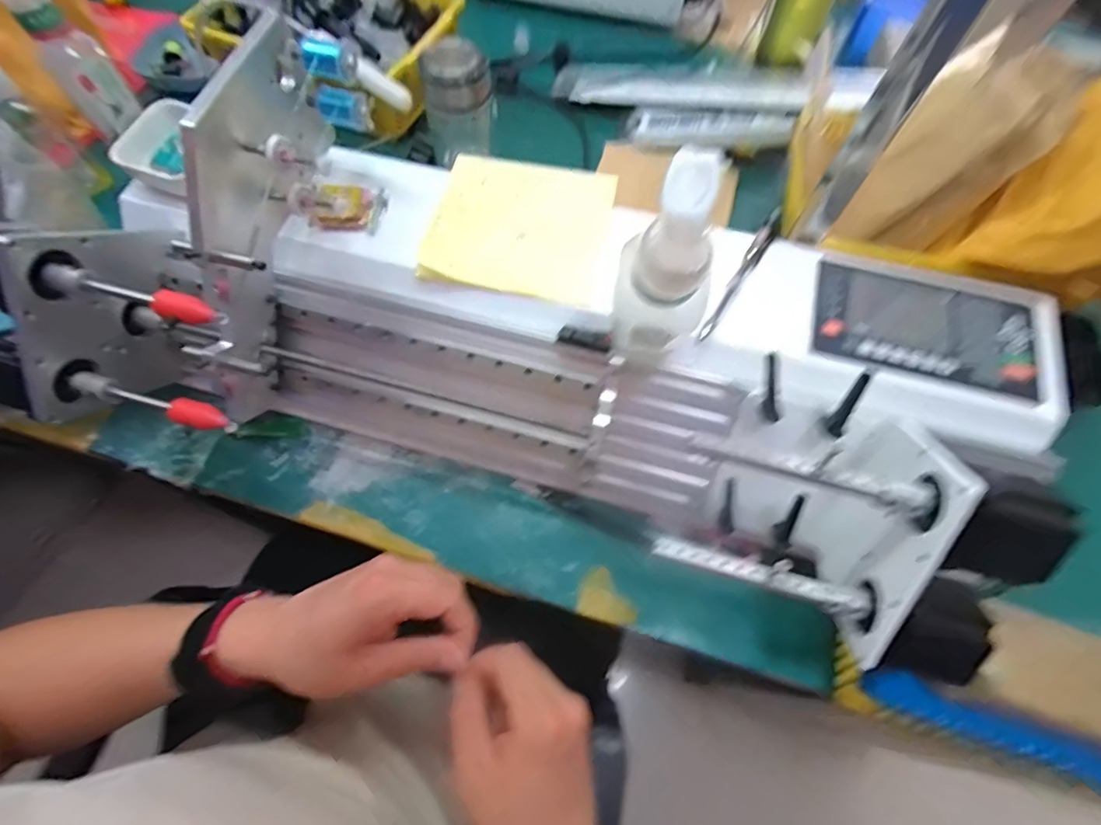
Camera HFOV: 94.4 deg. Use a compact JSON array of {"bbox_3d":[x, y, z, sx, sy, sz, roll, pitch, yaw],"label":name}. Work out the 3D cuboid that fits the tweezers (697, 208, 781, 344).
[{"bbox_3d":[0.158,-0.116,0.419,0.014,0.009,0.147,33,69,14],"label":"tweezers"}]

